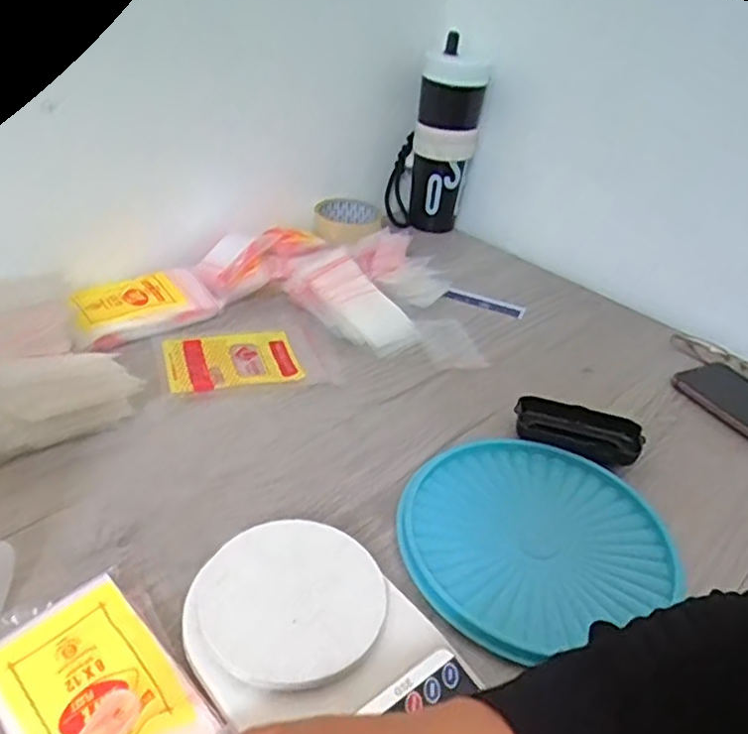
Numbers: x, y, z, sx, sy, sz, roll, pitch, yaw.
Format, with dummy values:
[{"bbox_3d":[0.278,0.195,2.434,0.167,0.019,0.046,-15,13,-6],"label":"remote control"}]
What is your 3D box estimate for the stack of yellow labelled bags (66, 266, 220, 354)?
[{"bbox_3d":[-0.244,-0.064,0.700,0.149,0.026,0.091,-21,45,-34],"label":"stack of yellow labelled bags"}]

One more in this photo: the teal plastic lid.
[{"bbox_3d":[0.115,0.123,0.515,0.199,0.015,0.179,-13,41,-26],"label":"teal plastic lid"}]

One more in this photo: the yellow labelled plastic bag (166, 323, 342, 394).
[{"bbox_3d":[-0.125,-0.011,0.666,0.154,0.010,0.105,-9,39,-21],"label":"yellow labelled plastic bag"}]

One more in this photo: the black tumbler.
[{"bbox_3d":[0.079,-0.291,0.863,0.102,0.204,0.081,5,36,-3],"label":"black tumbler"}]

